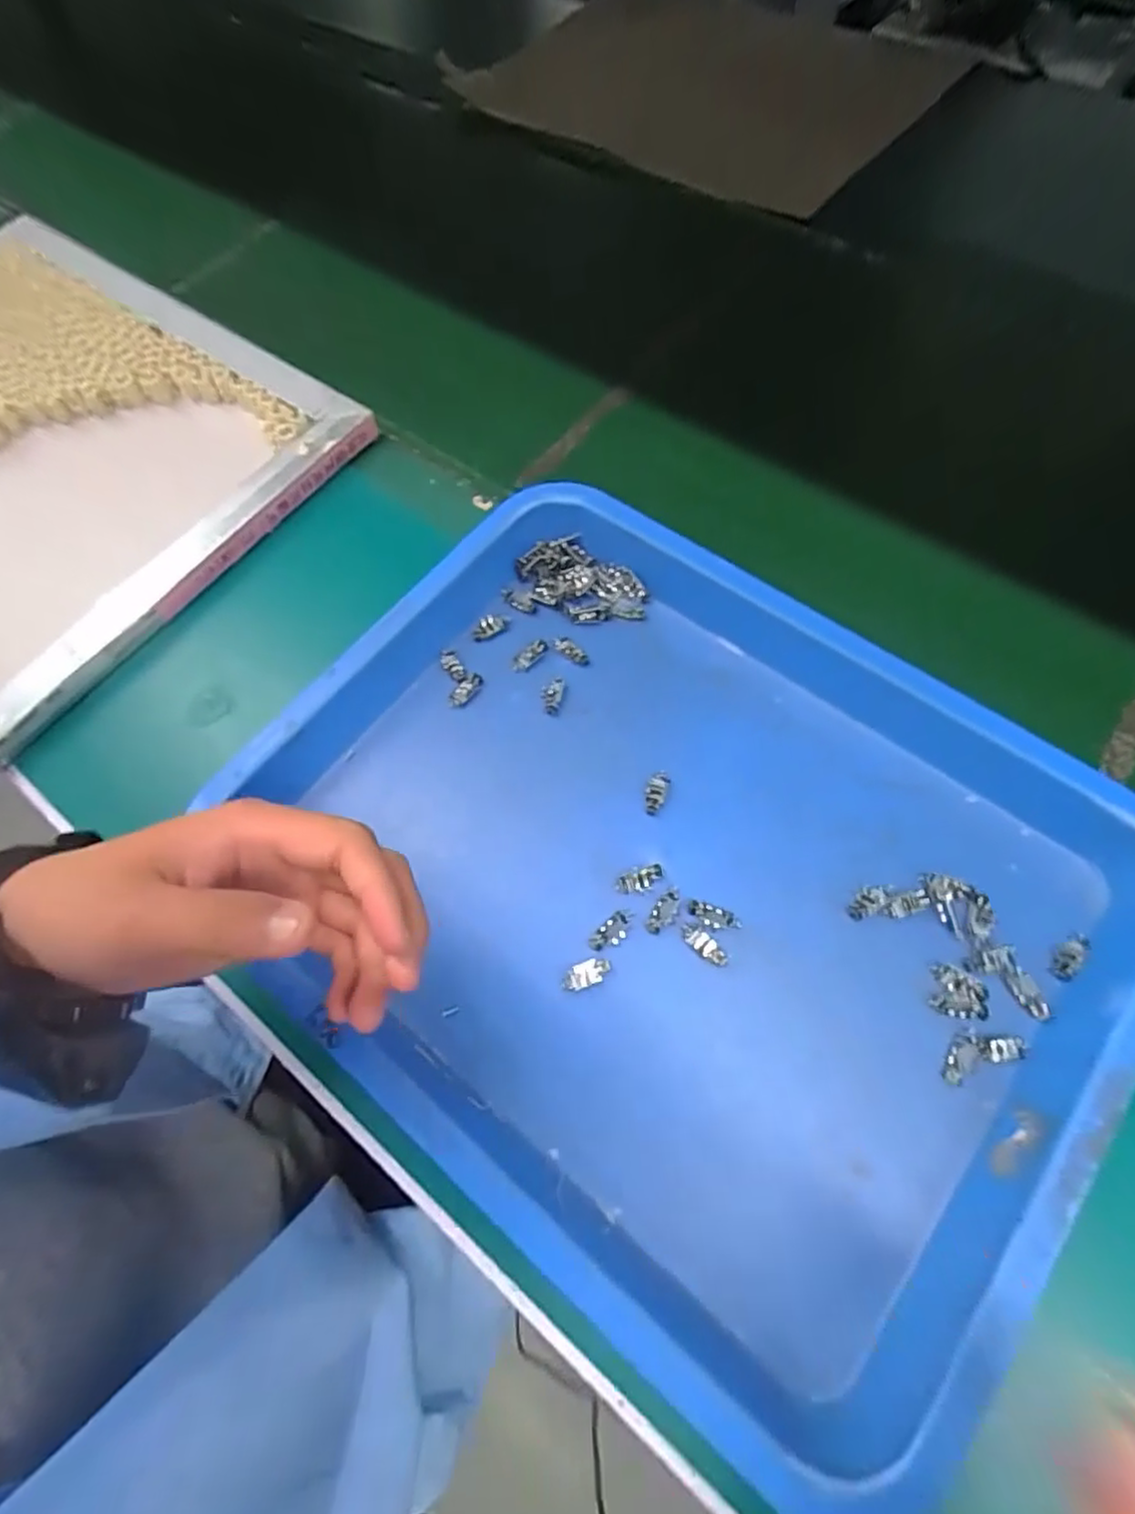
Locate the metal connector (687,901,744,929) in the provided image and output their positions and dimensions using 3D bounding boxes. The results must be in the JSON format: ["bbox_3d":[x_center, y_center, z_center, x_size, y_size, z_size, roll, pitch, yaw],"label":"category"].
[{"bbox_3d":[0.076,0.083,0.352,0.028,0.004,0.011,19,69,10],"label":"metal connector"}]

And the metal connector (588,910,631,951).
[{"bbox_3d":[0.023,0.091,0.352,0.027,0.004,0.012,-40,71,-14],"label":"metal connector"}]

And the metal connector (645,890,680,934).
[{"bbox_3d":[0.050,0.081,0.353,0.011,0.004,0.024,37,73,17],"label":"metal connector"}]

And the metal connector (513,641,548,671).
[{"bbox_3d":[-0.023,-0.064,0.427,0.025,0.007,0.010,-40,71,-14],"label":"metal connector"}]

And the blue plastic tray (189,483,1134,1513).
[{"bbox_3d":[0.045,0.053,0.360,0.442,0.047,0.352,35,72,16],"label":"blue plastic tray"}]

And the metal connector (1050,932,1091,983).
[{"bbox_3d":[0.251,0.099,0.337,0.012,0.004,0.027,41,74,18],"label":"metal connector"}]

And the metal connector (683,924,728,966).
[{"bbox_3d":[0.070,0.096,0.345,0.026,0.004,0.010,38,73,17],"label":"metal connector"}]

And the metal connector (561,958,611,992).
[{"bbox_3d":[0.009,0.111,0.345,0.026,0.005,0.012,-22,67,-7],"label":"metal connector"}]

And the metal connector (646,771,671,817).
[{"bbox_3d":[0.050,0.020,0.382,0.011,0.004,0.026,18,68,10],"label":"metal connector"}]

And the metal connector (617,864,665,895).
[{"bbox_3d":[0.039,0.066,0.361,0.026,0.006,0.011,-21,67,-7],"label":"metal connector"}]

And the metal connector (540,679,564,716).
[{"bbox_3d":[-0.010,-0.037,0.413,0.012,0.007,0.023,13,68,8],"label":"metal connector"}]

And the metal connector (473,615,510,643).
[{"bbox_3d":[-0.049,-0.084,0.436,0.025,0.008,0.011,-27,68,-9],"label":"metal connector"}]

